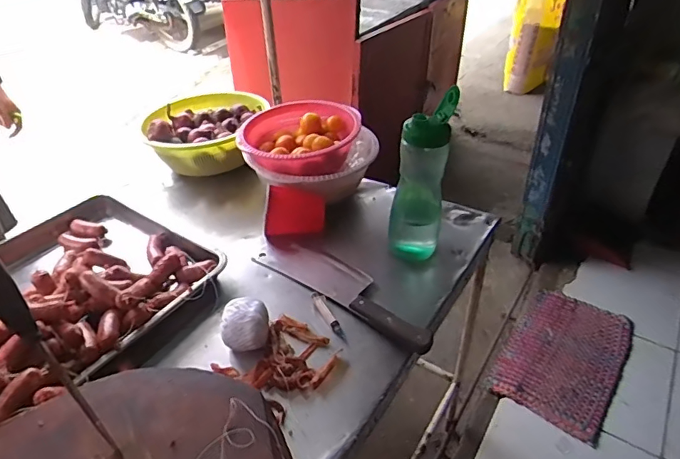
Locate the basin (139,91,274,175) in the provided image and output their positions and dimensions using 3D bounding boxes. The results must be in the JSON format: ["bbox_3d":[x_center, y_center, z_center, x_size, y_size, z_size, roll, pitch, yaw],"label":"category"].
[{"bbox_3d":[-0.301,-0.229,1.105,0.232,0.096,0.247,-1,38,0],"label":"basin"}]

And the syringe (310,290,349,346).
[{"bbox_3d":[-0.017,0.132,0.743,0.016,0.010,0.106,-19,41,-22],"label":"syringe"}]

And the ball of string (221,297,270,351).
[{"bbox_3d":[-0.136,0.139,0.694,0.066,0.065,0.057,-3,38,-3],"label":"ball of string"}]

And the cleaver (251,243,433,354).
[{"bbox_3d":[0.010,0.088,0.790,0.345,0.029,0.086,26,45,30],"label":"cleaver"}]

